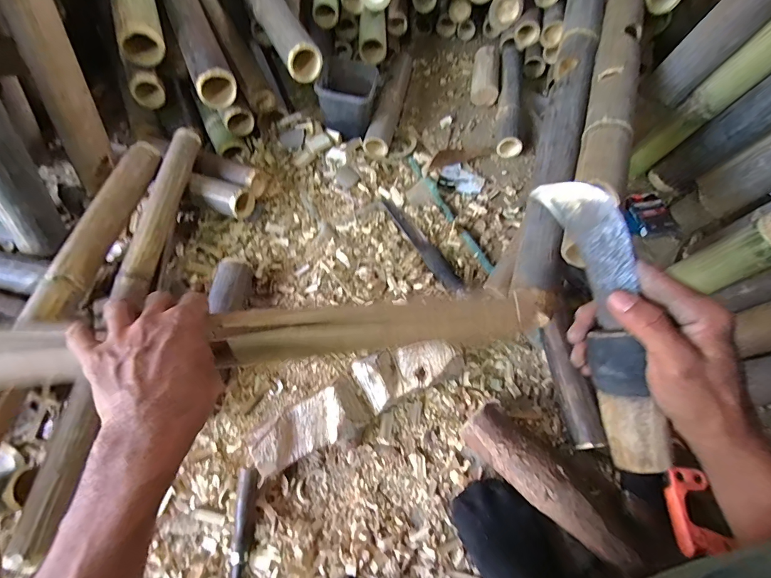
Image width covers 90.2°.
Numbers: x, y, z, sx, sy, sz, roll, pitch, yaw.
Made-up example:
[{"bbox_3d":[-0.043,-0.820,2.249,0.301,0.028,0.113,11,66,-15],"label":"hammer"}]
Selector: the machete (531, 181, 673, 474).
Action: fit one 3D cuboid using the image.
[{"bbox_3d":[0.176,0.027,0.306,0.035,0.054,0.235,-11,84,-8],"label":"machete"}]

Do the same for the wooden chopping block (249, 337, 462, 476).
[{"bbox_3d":[-0.037,0.165,0.570,0.320,0.058,0.091,-30,70,-15],"label":"wooden chopping block"}]

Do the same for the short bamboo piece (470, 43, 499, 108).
[{"bbox_3d":[0.233,-0.500,0.907,0.061,0.059,0.155,5,65,0],"label":"short bamboo piece"}]

